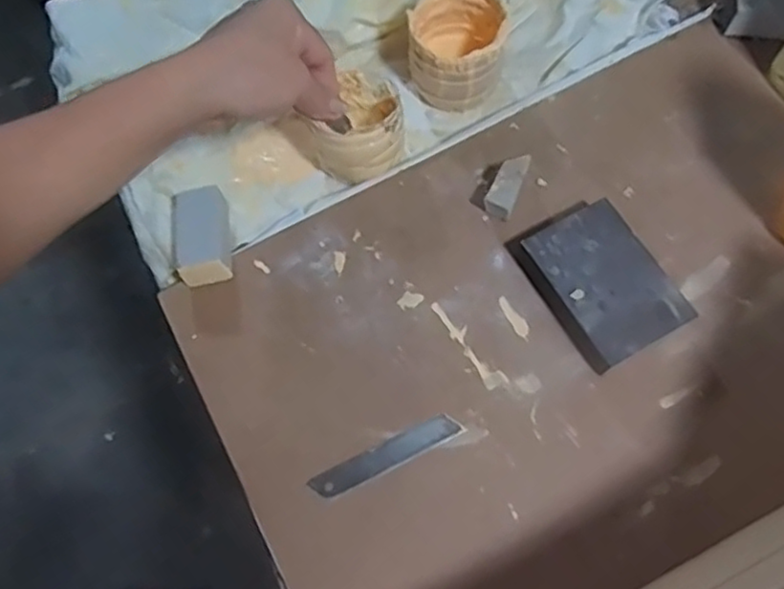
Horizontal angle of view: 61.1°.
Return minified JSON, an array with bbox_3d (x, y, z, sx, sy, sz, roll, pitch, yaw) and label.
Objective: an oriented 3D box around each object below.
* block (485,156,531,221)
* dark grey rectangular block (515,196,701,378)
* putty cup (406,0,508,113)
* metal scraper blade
[{"bbox_3d":[0.082,-0.077,0.469,0.019,0.026,0.044,24,72,10],"label":"block"},{"bbox_3d":[0.140,-0.007,0.440,0.071,0.027,0.099,-25,71,-8],"label":"dark grey rectangular block"},{"bbox_3d":[0.048,-0.187,0.500,0.068,0.059,0.069,-1,70,2],"label":"putty cup"},{"bbox_3d":[-0.003,0.102,0.420,0.099,0.004,0.017,-25,71,-7],"label":"metal scraper blade"}]

